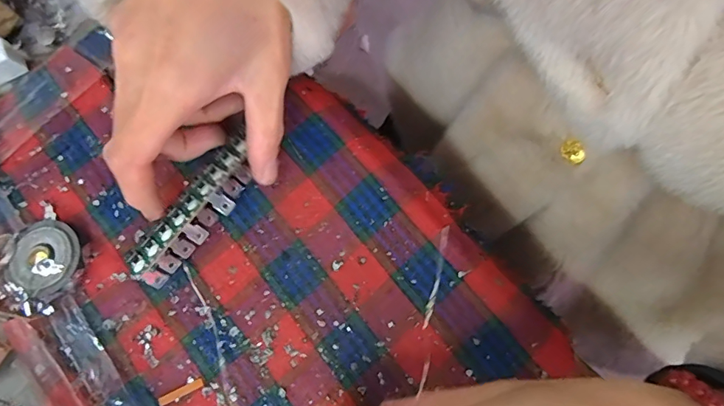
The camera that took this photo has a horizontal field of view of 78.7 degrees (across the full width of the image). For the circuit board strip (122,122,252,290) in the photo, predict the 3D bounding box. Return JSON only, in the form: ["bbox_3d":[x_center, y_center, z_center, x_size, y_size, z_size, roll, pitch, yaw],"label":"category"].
[{"bbox_3d":[-0.082,0.002,0.222,0.024,0.011,0.084,34,79,10],"label":"circuit board strip"}]

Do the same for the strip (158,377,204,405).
[{"bbox_3d":[-0.086,0.090,0.211,0.021,0.004,0.005,-25,72,-9],"label":"strip"}]

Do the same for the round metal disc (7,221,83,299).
[{"bbox_3d":[-0.159,0.028,0.224,0.035,0.011,0.035,0,73,1],"label":"round metal disc"}]

